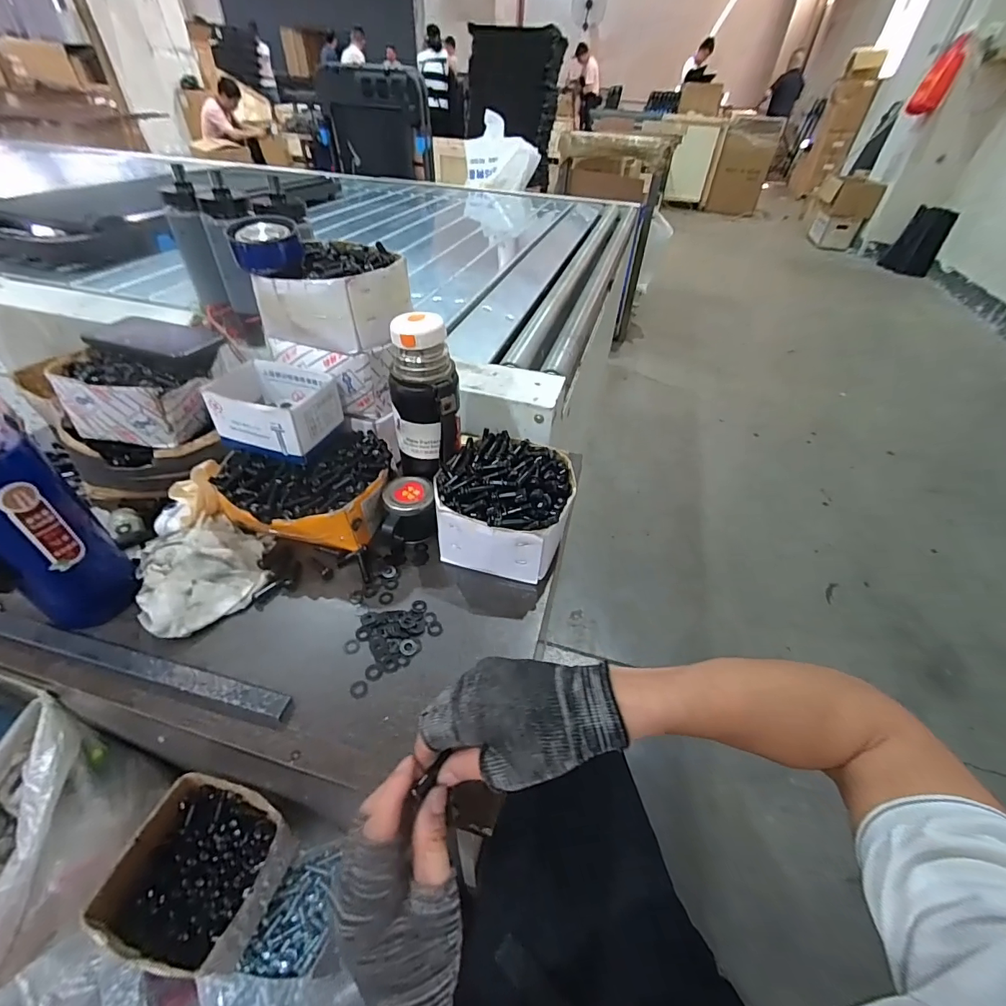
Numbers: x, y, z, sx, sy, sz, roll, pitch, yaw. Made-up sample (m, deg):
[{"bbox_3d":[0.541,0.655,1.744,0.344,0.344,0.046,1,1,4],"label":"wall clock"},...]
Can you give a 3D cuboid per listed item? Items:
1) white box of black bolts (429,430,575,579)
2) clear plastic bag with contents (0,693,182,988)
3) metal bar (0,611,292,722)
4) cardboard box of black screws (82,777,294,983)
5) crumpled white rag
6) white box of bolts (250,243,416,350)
[{"bbox_3d":[0.001,0.000,0.522,0.148,0.083,0.151,13,45,10],"label":"white box of black bolts"},{"bbox_3d":[-0.521,0.362,0.465,0.143,0.165,0.243,23,47,19],"label":"clear plastic bag with contents"},{"bbox_3d":[-0.400,0.134,0.415,0.432,0.014,0.024,12,44,9],"label":"metal bar"},{"bbox_3d":[-0.313,0.396,0.479,0.136,0.108,0.146,10,44,6],"label":"cardboard box of black screws"},{"bbox_3d":[-0.318,0.067,0.472,0.108,0.033,0.132,-23,50,-26],"label":"crumpled white rag"},{"bbox_3d":[-0.198,-0.238,0.520,0.148,0.078,0.120,12,44,9],"label":"white box of bolts"}]

